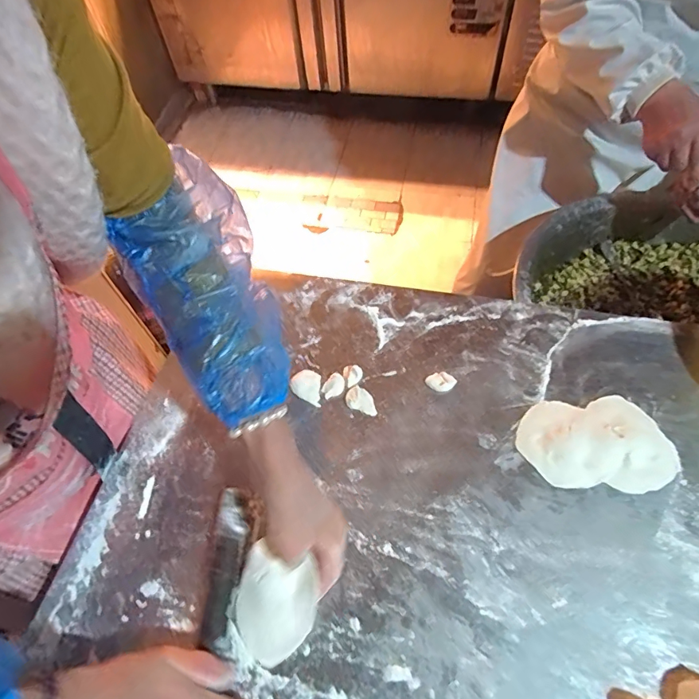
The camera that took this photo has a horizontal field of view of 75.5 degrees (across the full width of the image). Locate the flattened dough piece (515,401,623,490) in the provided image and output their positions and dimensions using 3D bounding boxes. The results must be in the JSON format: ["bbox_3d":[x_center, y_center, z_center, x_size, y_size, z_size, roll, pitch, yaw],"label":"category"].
[{"bbox_3d":[0.233,0.101,0.487,0.086,0.012,0.097,-30,60,-13],"label":"flattened dough piece"}]

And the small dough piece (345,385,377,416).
[{"bbox_3d":[0.015,0.062,0.530,0.041,0.006,0.026,30,65,21],"label":"small dough piece"}]

